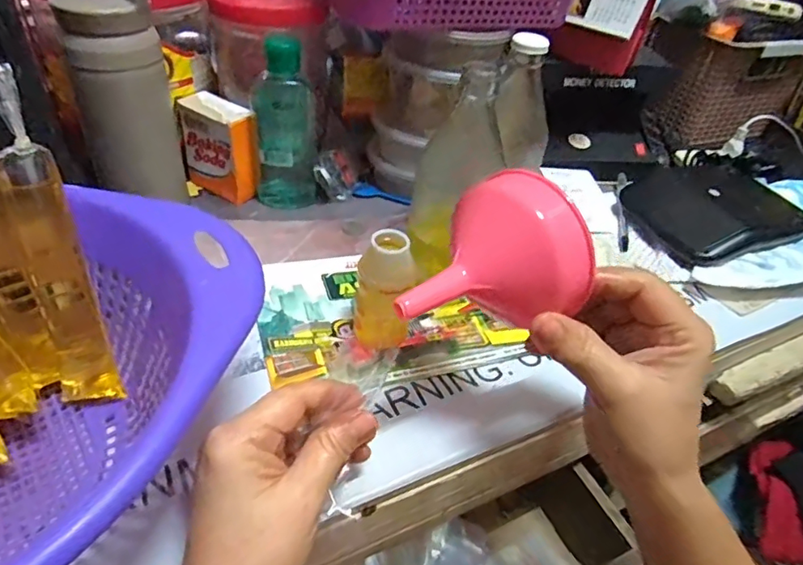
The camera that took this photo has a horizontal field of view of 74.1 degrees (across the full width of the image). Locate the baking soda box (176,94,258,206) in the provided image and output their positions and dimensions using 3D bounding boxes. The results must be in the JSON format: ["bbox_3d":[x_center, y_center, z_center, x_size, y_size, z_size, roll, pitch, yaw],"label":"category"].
[{"bbox_3d":[-0.165,-0.121,0.486,0.068,0.081,0.032,31,45,25],"label":"baking soda box"}]

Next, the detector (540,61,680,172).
[{"bbox_3d":[0.224,-0.182,0.587,0.161,0.098,0.071,-4,41,-14],"label":"detector"}]

